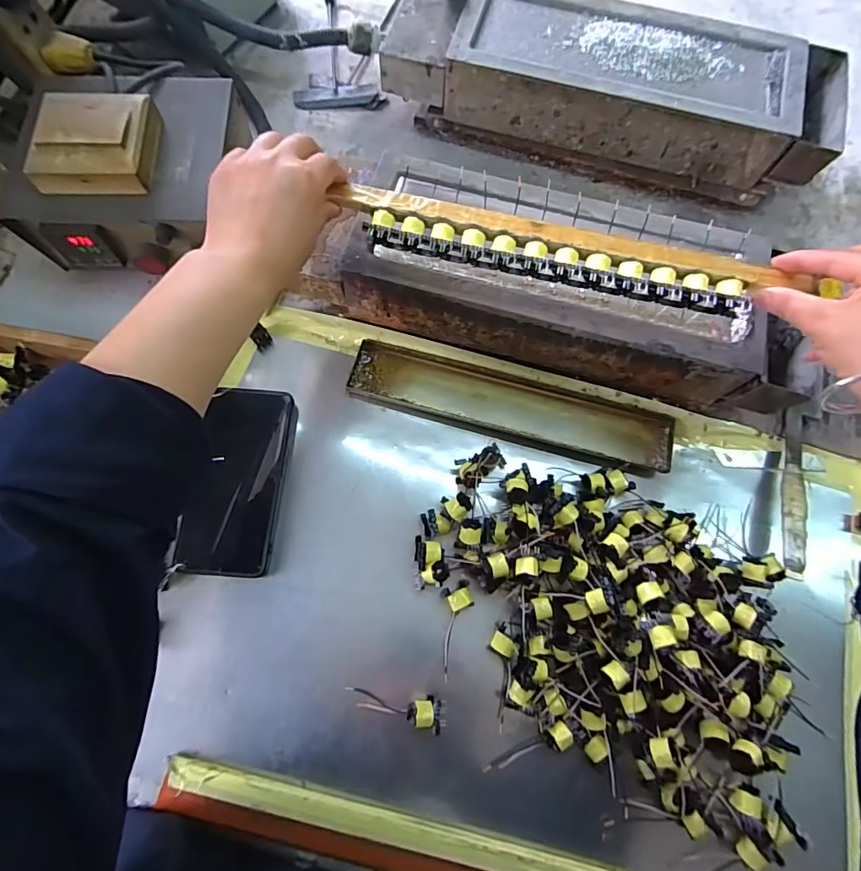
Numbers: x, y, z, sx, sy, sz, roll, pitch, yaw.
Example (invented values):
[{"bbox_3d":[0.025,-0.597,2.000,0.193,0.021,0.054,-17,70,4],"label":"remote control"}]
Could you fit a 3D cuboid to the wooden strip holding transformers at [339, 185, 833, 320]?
[{"bbox_3d":[0.091,-0.131,0.352,0.313,0.028,0.048,14,74,4],"label":"wooden strip holding transformers"}]

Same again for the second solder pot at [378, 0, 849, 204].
[{"bbox_3d":[0.183,-0.371,0.516,0.450,0.107,0.135,15,75,3],"label":"second solder pot"}]

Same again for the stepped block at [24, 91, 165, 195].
[{"bbox_3d":[-0.276,-0.242,0.393,0.086,0.033,0.087,-3,75,-3],"label":"stepped block"}]

